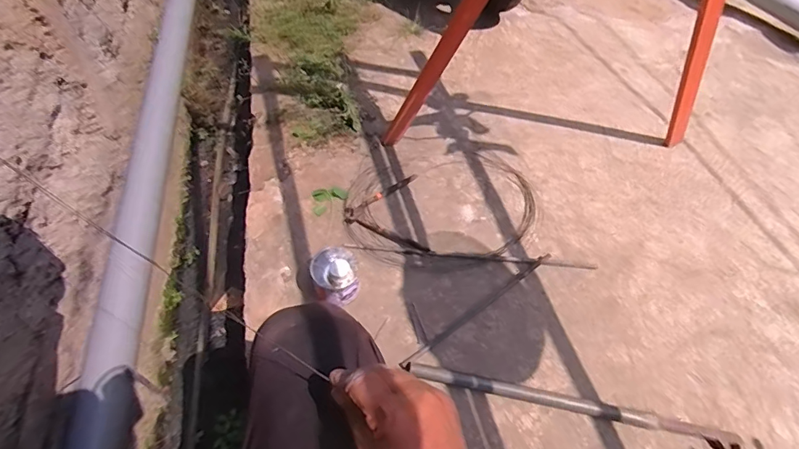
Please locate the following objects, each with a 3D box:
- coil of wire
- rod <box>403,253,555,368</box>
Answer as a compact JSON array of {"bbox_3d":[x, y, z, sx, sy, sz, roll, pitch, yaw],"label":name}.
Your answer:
[{"bbox_3d":[0.105,-0.042,1.132,0.464,0.016,0.345,-4,57,-6],"label":"coil of wire"},{"bbox_3d":[0.178,0.177,0.992,0.425,0.010,0.015,-31,63,-22],"label":"rod"}]

